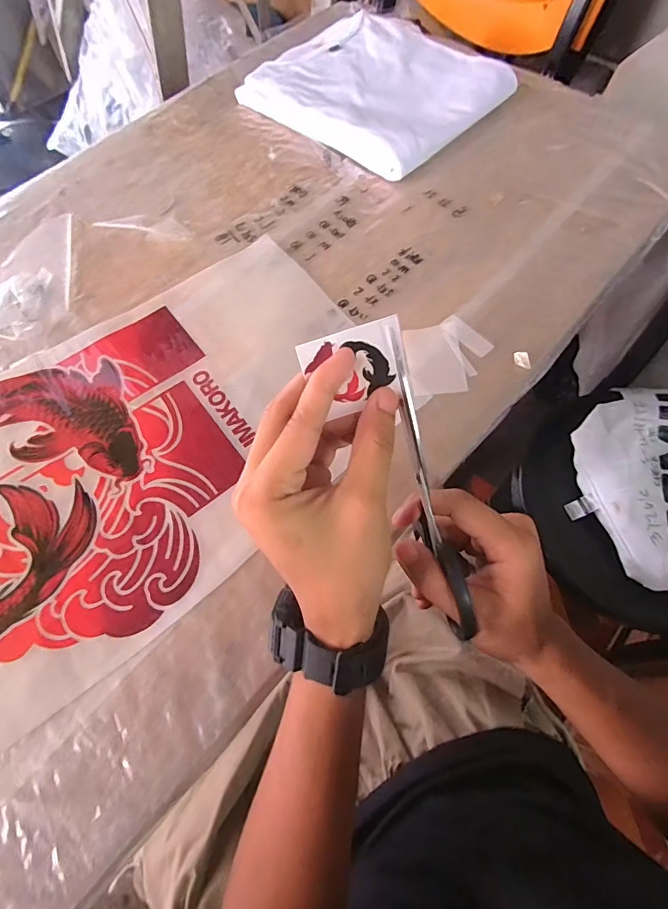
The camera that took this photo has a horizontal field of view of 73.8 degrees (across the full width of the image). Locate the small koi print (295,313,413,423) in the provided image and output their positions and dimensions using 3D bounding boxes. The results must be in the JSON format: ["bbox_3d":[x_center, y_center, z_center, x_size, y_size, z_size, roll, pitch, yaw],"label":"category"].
[{"bbox_3d":[0.012,-0.043,0.226,0.052,0.008,0.040,-19,109,-3],"label":"small koi print"}]

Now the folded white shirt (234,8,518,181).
[{"bbox_3d":[0.052,-0.444,0.531,0.256,0.030,0.228,41,73,16],"label":"folded white shirt"}]

